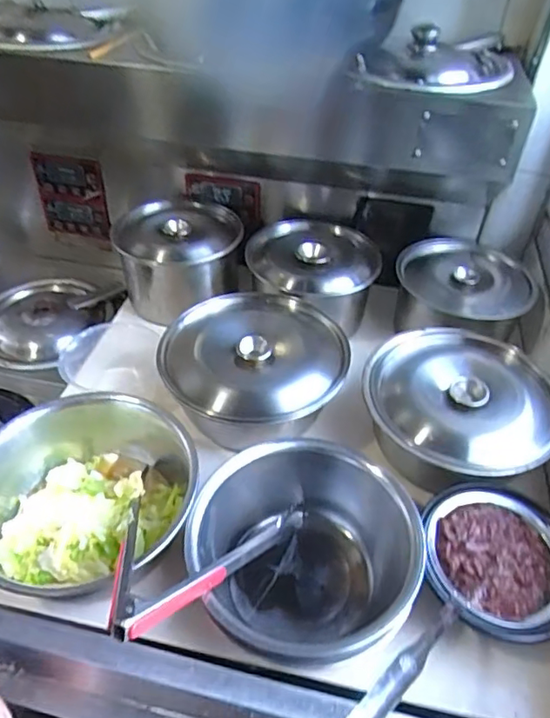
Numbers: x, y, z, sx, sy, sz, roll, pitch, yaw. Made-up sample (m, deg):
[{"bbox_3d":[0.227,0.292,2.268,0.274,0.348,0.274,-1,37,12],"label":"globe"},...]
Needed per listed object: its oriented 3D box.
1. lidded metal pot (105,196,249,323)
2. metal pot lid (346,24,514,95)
[{"bbox_3d":[-0.162,-0.162,0.997,0.192,0.147,0.231,2,41,1],"label":"lidded metal pot"},{"bbox_3d":[0.219,-0.420,0.774,0.212,0.055,0.185,7,41,7],"label":"metal pot lid"}]

